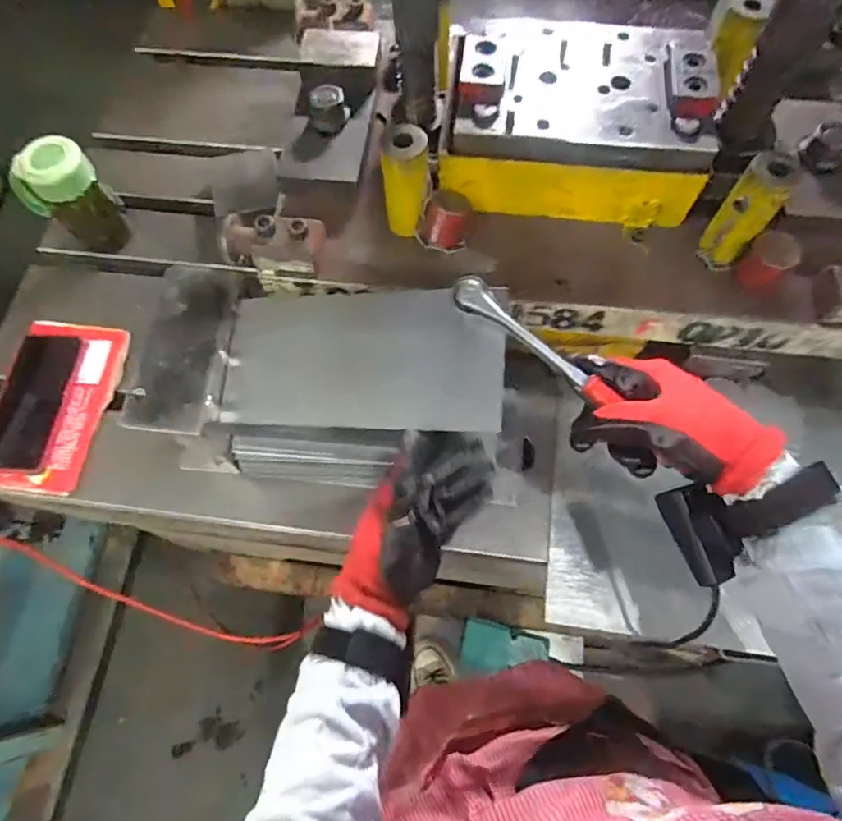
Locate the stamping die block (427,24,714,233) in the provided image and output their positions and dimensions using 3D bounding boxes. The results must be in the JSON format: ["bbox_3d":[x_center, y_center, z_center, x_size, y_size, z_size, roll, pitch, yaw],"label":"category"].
[{"bbox_3d":[0.142,-0.282,0.514,0.232,0.085,0.175,4,67,3],"label":"stamping die block"}]

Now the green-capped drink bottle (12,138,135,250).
[{"bbox_3d":[-0.403,-0.242,0.636,0.059,0.128,0.084,41,73,16],"label":"green-capped drink bottle"}]

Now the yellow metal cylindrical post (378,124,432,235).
[{"bbox_3d":[-0.013,-0.204,0.487,0.039,0.092,0.039,-7,67,-2],"label":"yellow metal cylindrical post"}]

